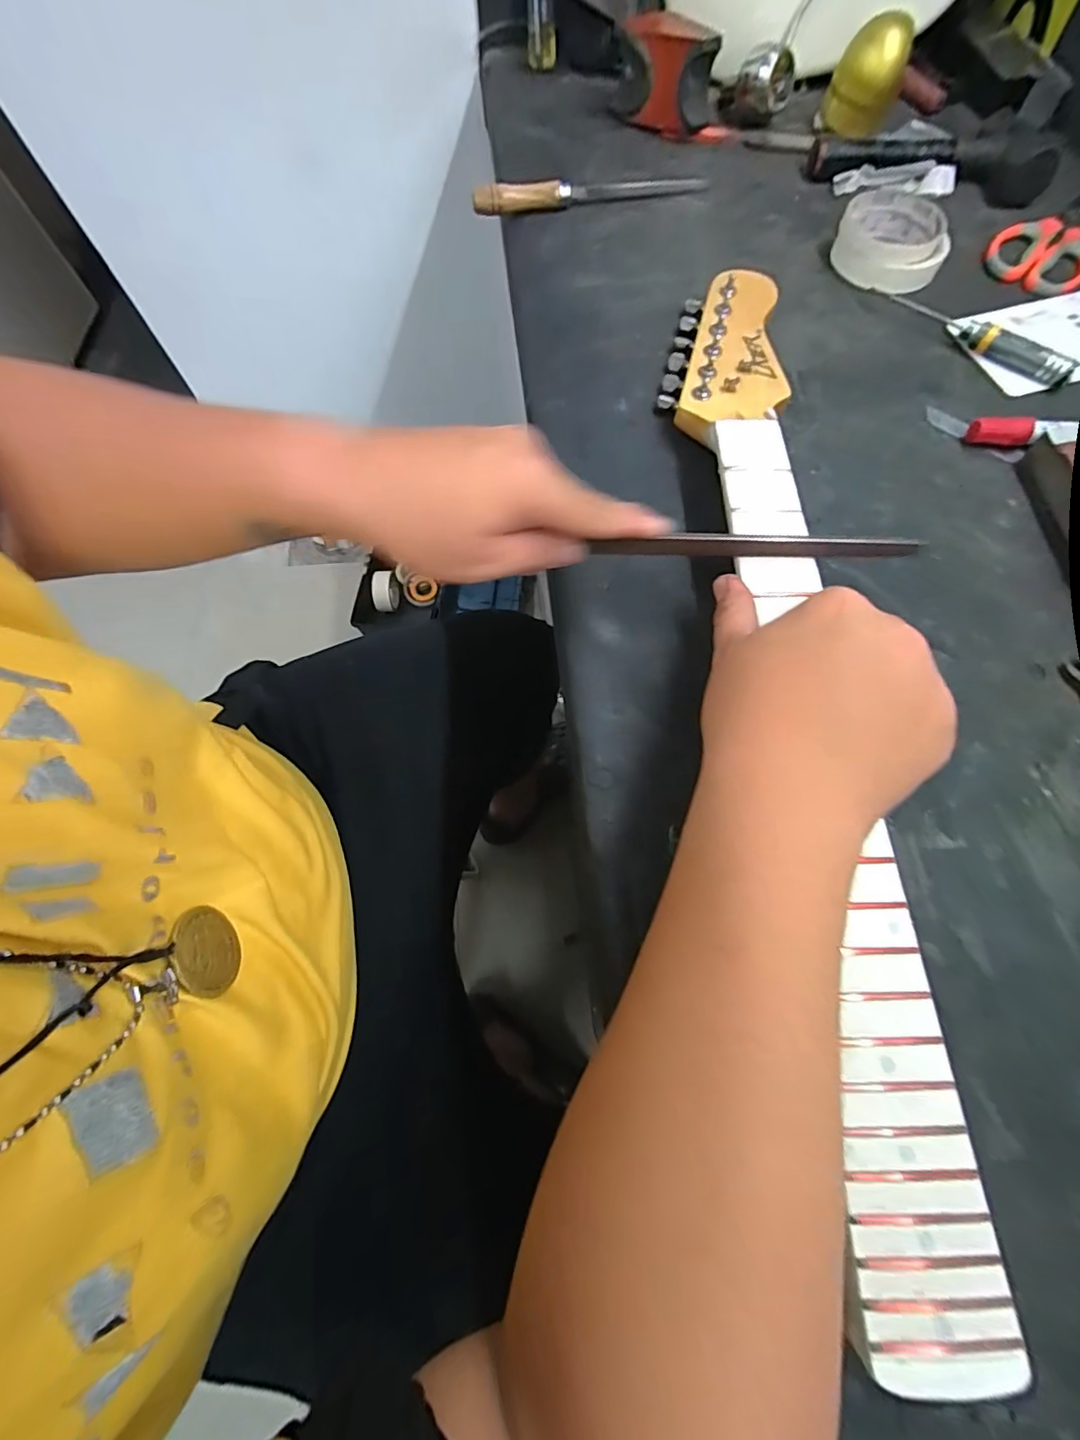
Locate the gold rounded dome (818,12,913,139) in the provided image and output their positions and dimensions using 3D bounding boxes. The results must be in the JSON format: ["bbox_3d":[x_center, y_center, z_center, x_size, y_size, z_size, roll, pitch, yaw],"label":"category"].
[{"bbox_3d":[0.330,-0.646,0.501,0.064,0.071,0.055,24,72,10],"label":"gold rounded dome"}]

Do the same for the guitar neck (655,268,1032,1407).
[{"bbox_3d":[0.147,-0.057,0.293,0.082,0.034,0.633,-3,69,0],"label":"guitar neck"}]

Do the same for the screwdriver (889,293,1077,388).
[{"bbox_3d":[0.356,-0.316,0.407,0.018,0.021,0.152,-38,73,-12],"label":"screwdriver"}]

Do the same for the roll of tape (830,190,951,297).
[{"bbox_3d":[0.313,-0.426,0.445,0.092,0.032,0.103,29,73,11],"label":"roll of tape"}]

